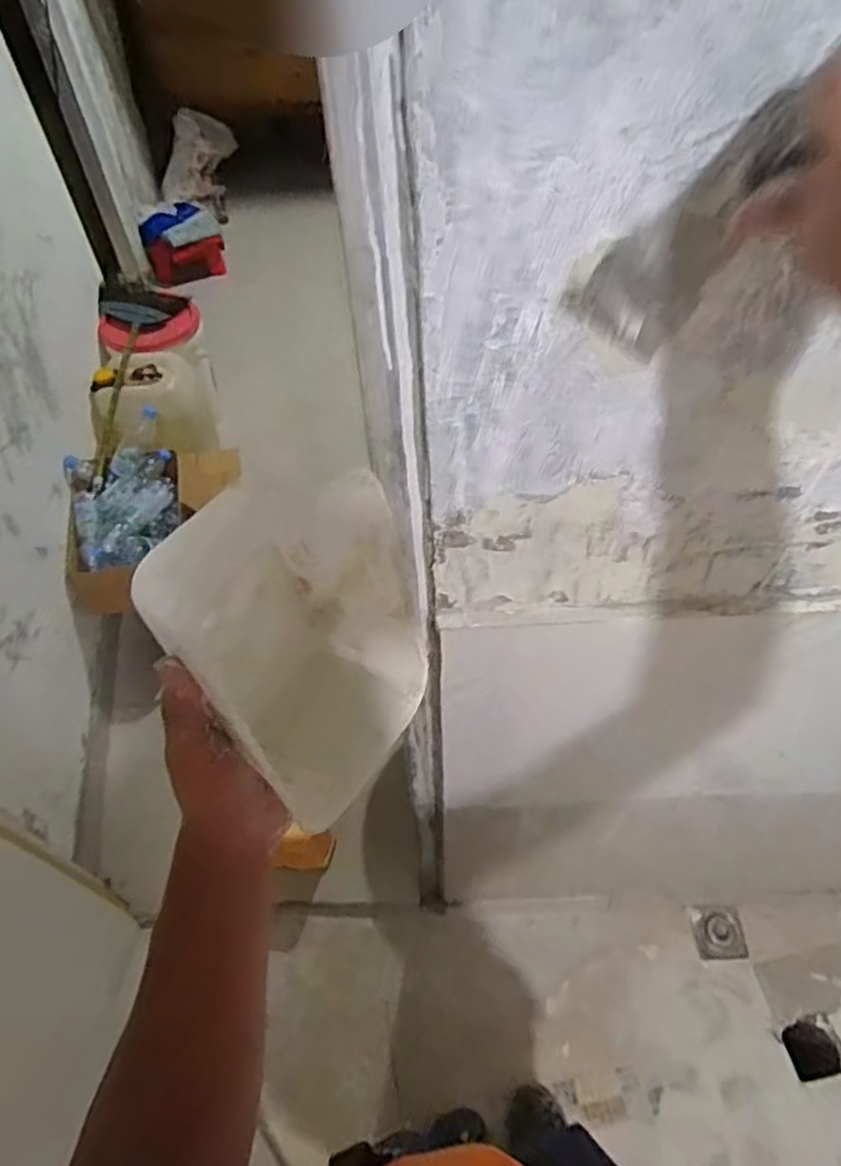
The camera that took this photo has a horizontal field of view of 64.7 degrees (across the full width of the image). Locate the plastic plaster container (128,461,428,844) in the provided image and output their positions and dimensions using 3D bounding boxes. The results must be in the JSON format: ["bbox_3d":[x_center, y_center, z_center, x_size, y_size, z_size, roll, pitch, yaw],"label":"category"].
[{"bbox_3d":[-0.063,0.034,0.352,0.099,0.134,0.110,28,59,22],"label":"plastic plaster container"}]

